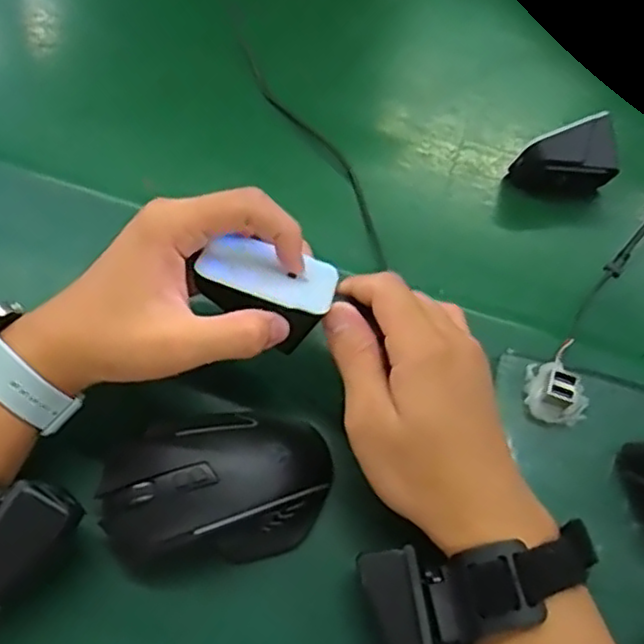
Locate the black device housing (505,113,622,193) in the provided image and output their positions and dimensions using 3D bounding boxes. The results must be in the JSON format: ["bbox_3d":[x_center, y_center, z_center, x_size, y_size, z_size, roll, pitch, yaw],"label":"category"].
[{"bbox_3d":[0.164,-0.111,0.471,0.067,0.047,0.034,-4,64,-5],"label":"black device housing"}]

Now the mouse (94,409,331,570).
[{"bbox_3d":[-0.054,0.085,0.349,0.112,0.040,0.071,-4,64,-5],"label":"mouse"}]

